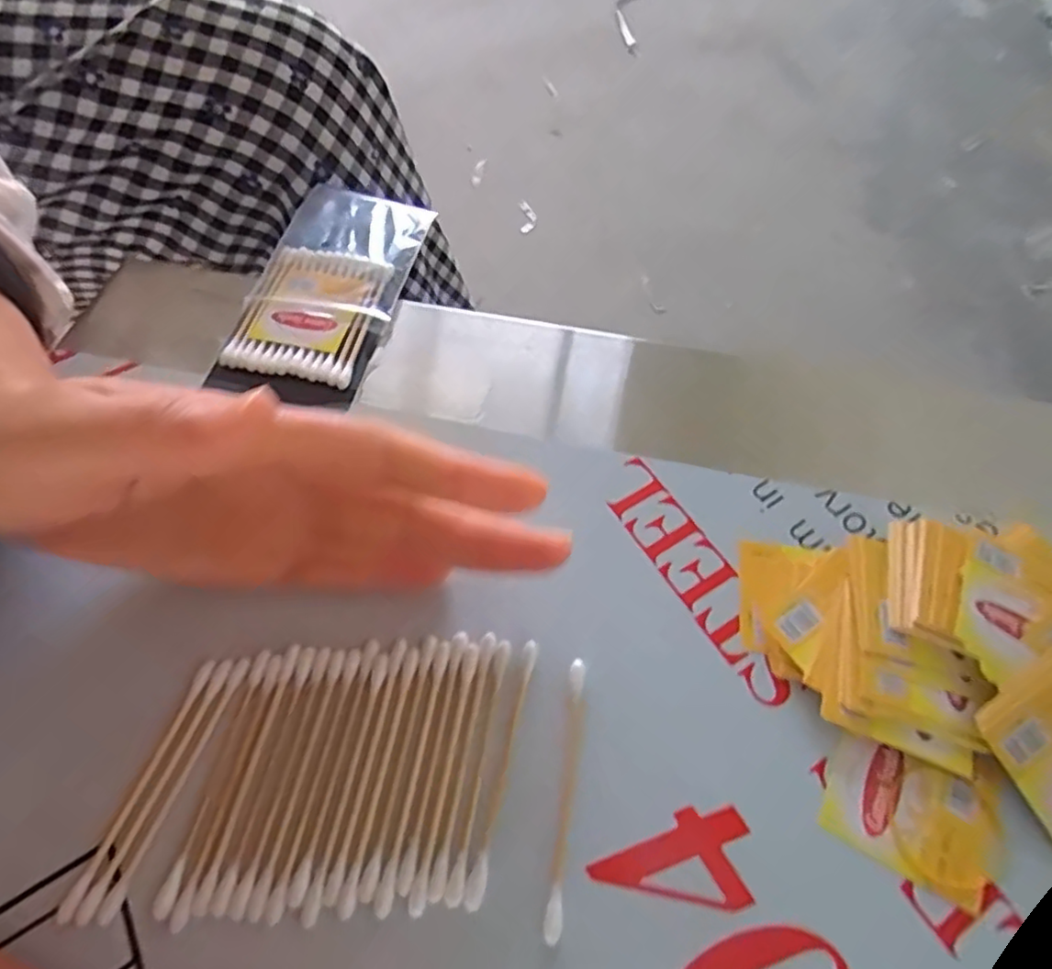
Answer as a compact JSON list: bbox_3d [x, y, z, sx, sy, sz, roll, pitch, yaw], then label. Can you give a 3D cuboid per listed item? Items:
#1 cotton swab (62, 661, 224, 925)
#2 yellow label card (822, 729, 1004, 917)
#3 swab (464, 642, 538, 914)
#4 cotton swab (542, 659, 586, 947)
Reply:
[{"bbox_3d":[-0.099,0.085,0.183,0.004,0.005,0.071,16,61,11],"label":"cotton swab"},{"bbox_3d":[0.108,0.093,0.178,0.044,0.004,0.031,23,63,15],"label":"yellow label card"},{"bbox_3d":[-0.006,0.080,0.184,0.005,0.004,0.072,11,60,8],"label":"swab"},{"bbox_3d":[0.012,0.086,0.181,0.005,0.004,0.071,6,60,5],"label":"cotton swab"}]

